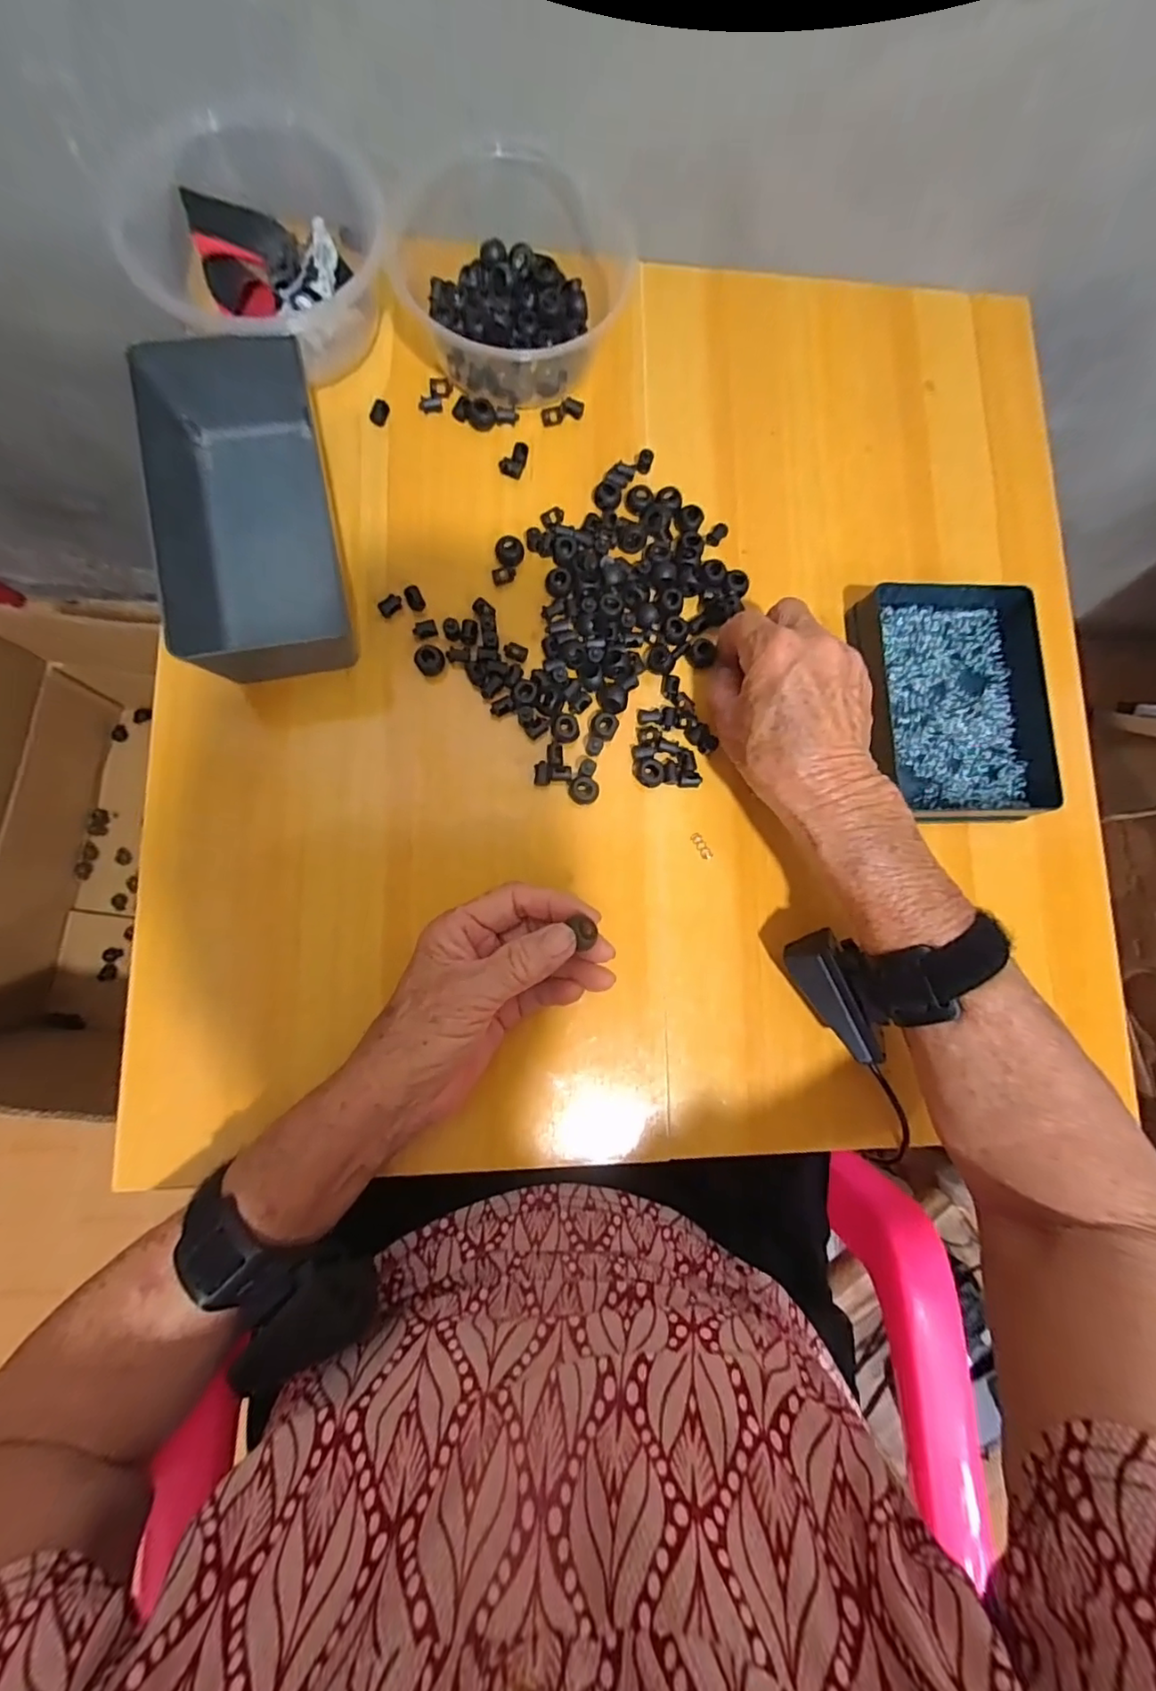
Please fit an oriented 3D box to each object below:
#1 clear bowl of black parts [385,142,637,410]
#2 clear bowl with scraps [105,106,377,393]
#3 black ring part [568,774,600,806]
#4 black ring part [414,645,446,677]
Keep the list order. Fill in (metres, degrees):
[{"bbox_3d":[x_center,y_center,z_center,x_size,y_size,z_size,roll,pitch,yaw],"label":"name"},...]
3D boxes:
[{"bbox_3d":[-0.041,-0.365,0.370,0.147,0.047,0.149,1,82,-5],"label":"clear bowl of black parts"},{"bbox_3d":[-0.190,-0.358,0.341,0.139,0.064,0.124,-16,84,-7],"label":"clear bowl with scraps"},{"bbox_3d":[0.004,-0.033,0.348,0.017,0.011,0.018,1,82,-5],"label":"black ring part"},{"bbox_3d":[-0.089,-0.112,0.348,0.017,0.013,0.015,-27,85,-8],"label":"black ring part"}]

